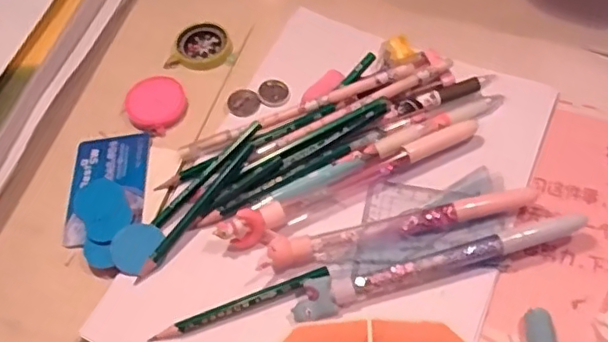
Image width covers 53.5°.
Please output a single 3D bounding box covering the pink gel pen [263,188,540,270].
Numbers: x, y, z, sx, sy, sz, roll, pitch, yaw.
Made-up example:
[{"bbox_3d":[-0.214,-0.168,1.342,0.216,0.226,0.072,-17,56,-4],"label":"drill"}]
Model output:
[{"bbox_3d":[0.059,0.033,0.381,0.173,0.017,0.020,-12,58,-4],"label":"pink gel pen"}]

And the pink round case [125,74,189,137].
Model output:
[{"bbox_3d":[-0.110,-0.050,0.454,0.042,0.009,0.046,42,66,5],"label":"pink round case"}]

